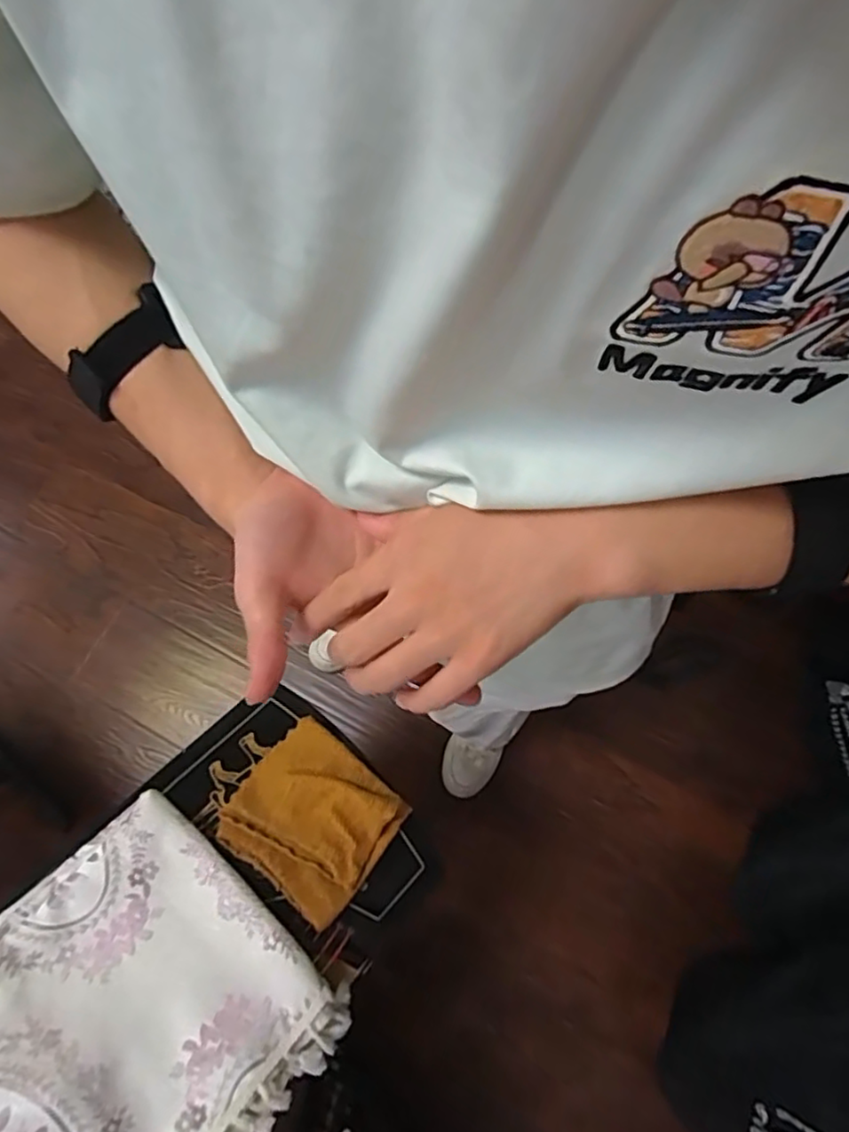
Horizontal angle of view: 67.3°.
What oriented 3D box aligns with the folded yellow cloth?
[{"bbox_3d":[-0.113,0.251,0.637,0.151,0.026,0.139,37,76,10],"label":"folded yellow cloth"}]

